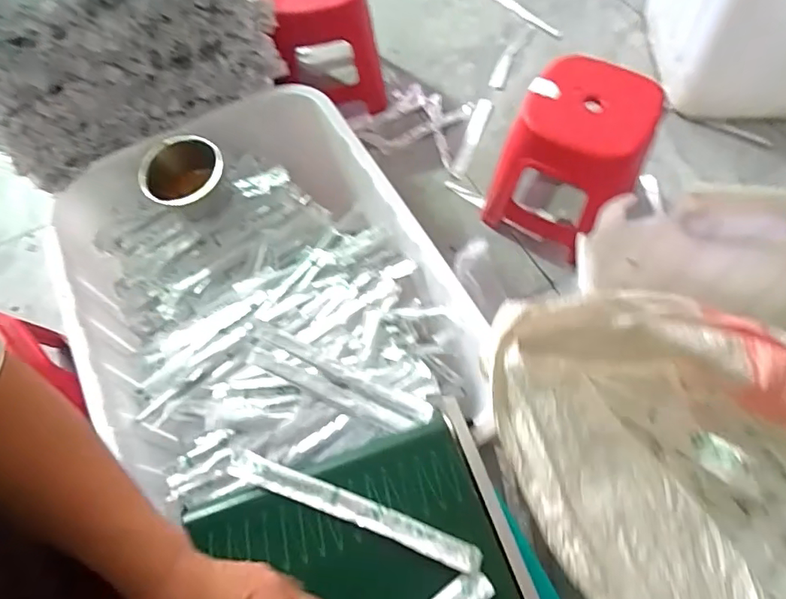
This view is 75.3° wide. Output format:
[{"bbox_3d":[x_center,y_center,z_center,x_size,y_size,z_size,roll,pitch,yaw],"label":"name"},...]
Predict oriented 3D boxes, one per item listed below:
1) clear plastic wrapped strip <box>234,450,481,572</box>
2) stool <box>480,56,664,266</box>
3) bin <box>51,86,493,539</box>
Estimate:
[{"bbox_3d":[-0.043,0.232,0.564,0.287,0.008,0.030,18,56,10],"label":"clear plastic wrapped strip"},{"bbox_3d":[0.394,-0.306,1.139,0.281,0.338,0.252,29,69,15],"label":"stool"},{"bbox_3d":[-0.232,-0.039,0.860,0.506,0.171,0.657,-30,67,-11],"label":"bin"}]

